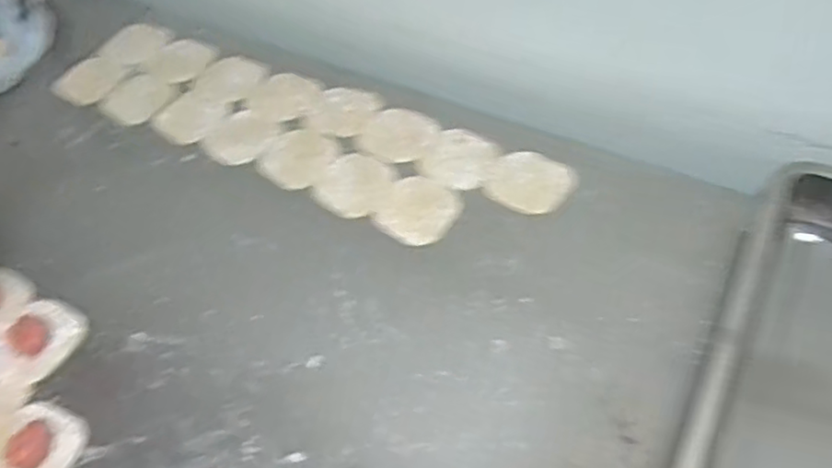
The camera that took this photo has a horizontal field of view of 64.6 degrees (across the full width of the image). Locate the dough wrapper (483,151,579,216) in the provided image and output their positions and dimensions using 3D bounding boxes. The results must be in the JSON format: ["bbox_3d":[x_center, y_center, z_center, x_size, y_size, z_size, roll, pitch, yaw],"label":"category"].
[{"bbox_3d":[0.123,-0.057,0.696,0.088,0.011,0.087,-1,54,2],"label":"dough wrapper"}]

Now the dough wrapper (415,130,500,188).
[{"bbox_3d":[0.050,-0.083,0.728,0.078,0.008,0.081,-1,54,2],"label":"dough wrapper"}]

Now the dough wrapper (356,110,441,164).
[{"bbox_3d":[-0.020,-0.117,0.765,0.086,0.008,0.080,-1,54,2],"label":"dough wrapper"}]

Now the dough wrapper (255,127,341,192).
[{"bbox_3d":[-0.136,-0.086,0.748,0.080,0.005,0.087,-1,54,2],"label":"dough wrapper"}]

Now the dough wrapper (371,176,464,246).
[{"bbox_3d":[0.001,-0.026,0.694,0.081,0.006,0.082,26,59,20],"label":"dough wrapper"}]

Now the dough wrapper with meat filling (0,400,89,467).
[{"bbox_3d":[-0.328,0.184,0.554,0.081,0.012,0.085,19,57,16],"label":"dough wrapper with meat filling"}]

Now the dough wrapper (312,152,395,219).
[{"bbox_3d":[-0.067,-0.054,0.718,0.078,0.006,0.087,24,59,19],"label":"dough wrapper"}]

